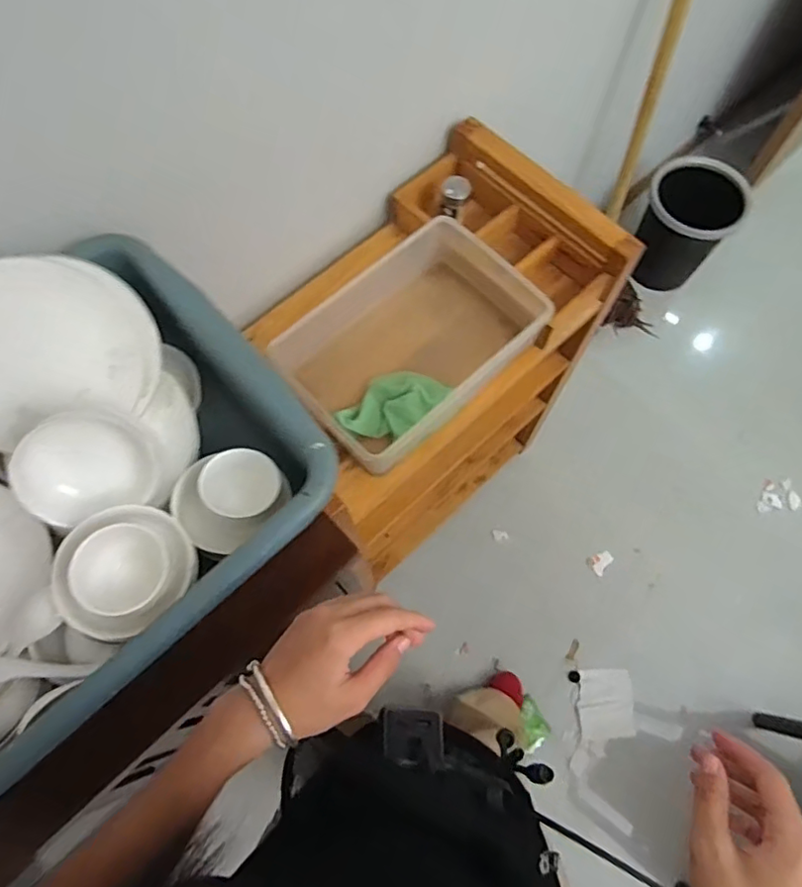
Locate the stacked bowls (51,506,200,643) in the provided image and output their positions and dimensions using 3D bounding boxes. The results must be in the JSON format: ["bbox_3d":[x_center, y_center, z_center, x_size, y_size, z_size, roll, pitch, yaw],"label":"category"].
[{"bbox_3d":[-0.235,0.103,0.489,0.104,0.047,0.102,0,69,0],"label":"stacked bowls"}]

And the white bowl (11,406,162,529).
[{"bbox_3d":[-0.278,0.018,0.516,0.046,0.109,0.101,22,101,47],"label":"white bowl"}]

